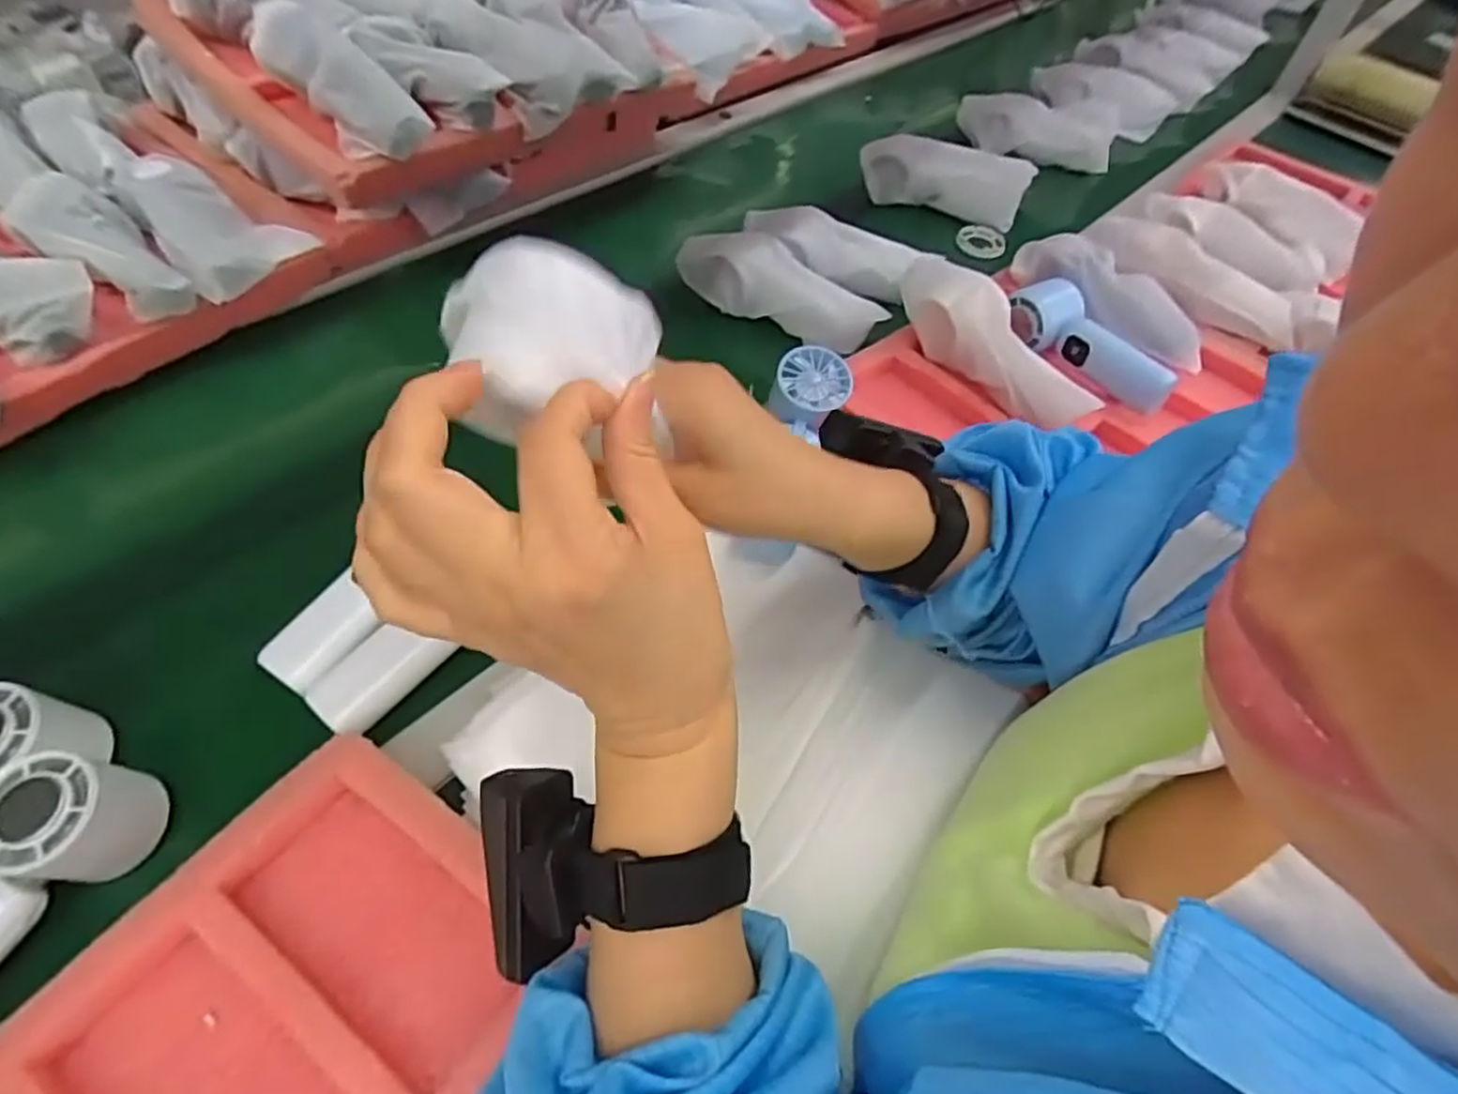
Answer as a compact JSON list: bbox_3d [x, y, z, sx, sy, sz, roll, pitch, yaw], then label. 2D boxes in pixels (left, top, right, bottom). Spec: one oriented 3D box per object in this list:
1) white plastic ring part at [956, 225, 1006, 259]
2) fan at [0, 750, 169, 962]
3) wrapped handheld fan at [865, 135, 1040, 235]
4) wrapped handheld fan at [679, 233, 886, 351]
[{"bbox_3d":[0.275,-0.333,0.801,0.051,0.013,0.035,7,91,4],"label":"white plastic ring part"},{"bbox_3d":[-0.341,0.163,0.331,0.049,0.051,0.166,25,55,13],"label":"fan"},{"bbox_3d":[0.235,-0.406,0.806,0.175,0.070,0.034,17,54,7],"label":"wrapped handheld fan"},{"bbox_3d":[0.045,-0.239,0.674,0.198,0.049,0.059,28,56,15],"label":"wrapped handheld fan"}]

